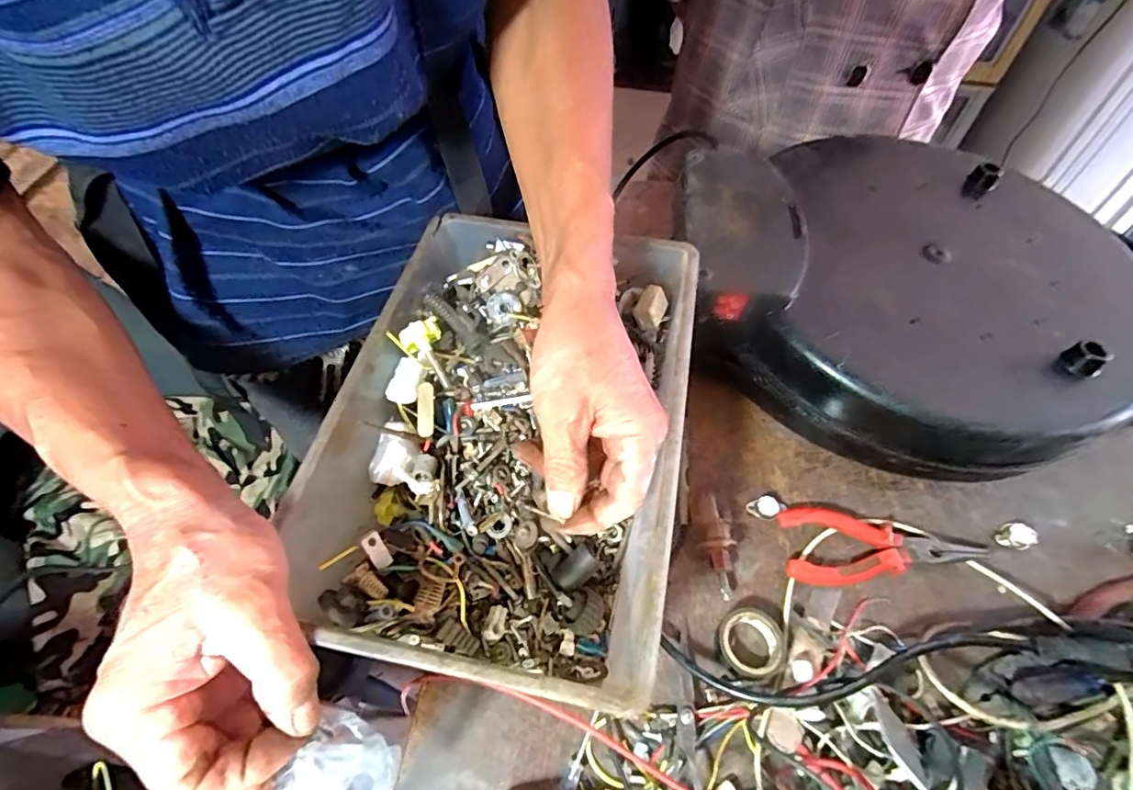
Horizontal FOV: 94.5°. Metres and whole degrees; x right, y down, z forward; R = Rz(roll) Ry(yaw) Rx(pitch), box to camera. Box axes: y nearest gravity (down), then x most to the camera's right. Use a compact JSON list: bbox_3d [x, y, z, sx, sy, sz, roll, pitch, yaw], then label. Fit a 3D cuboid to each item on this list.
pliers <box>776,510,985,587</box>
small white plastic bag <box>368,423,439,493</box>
[{"bbox_3d":[0.233,0.114,0.389,0.139,0.012,0.052,2,53,0],"label":"pliers"},{"bbox_3d":[-0.106,0.041,0.331,0.035,0.027,0.045,-33,61,-23],"label":"small white plastic bag"}]

